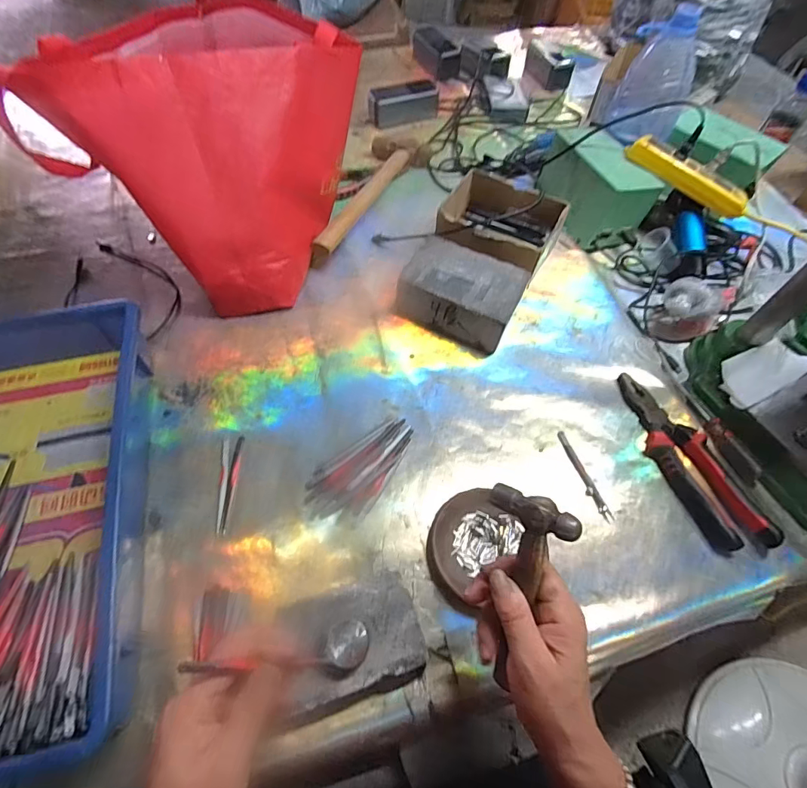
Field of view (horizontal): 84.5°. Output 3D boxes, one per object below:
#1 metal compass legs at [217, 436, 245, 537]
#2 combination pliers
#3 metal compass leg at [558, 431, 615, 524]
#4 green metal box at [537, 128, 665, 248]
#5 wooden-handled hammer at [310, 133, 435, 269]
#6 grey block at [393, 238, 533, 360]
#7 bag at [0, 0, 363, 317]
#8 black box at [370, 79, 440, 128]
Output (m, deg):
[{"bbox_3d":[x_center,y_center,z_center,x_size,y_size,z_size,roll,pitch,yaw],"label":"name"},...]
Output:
[{"bbox_3d":[-0.188,0.096,0.479,0.021,0.004,0.105,-3,59,-4],"label":"metal compass legs"},{"bbox_3d":[0.307,0.067,0.489,0.057,0.028,0.214,-18,61,-13],"label":"combination pliers"},{"bbox_3d":[0.199,0.089,0.489,0.010,0.004,0.109,-15,61,-11],"label":"metal compass leg"},{"bbox_3d":[0.293,-0.320,0.684,0.106,0.099,0.159,-14,61,-11],"label":"green metal box"},{"bbox_3d":[-0.067,-0.328,0.707,0.100,0.051,0.332,26,61,13],"label":"wooden-handled hammer"},{"bbox_3d":[0.075,-0.131,0.585,0.147,0.063,0.110,25,61,12],"label":"grey block"},{"bbox_3d":[-0.239,-0.309,0.576,0.277,0.243,0.311,20,60,10],"label":"bag"},{"bbox_3d":[0.000,-0.557,0.847,0.137,0.046,0.055,-19,62,-13],"label":"black box"}]

